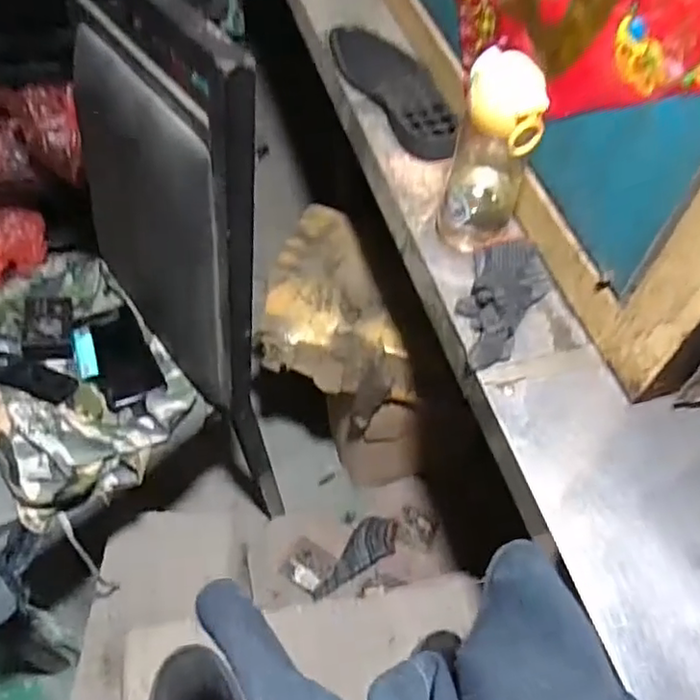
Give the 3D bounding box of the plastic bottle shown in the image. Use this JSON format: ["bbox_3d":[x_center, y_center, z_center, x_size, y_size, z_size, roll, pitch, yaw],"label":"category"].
[{"bbox_3d":[0.134,-0.177,0.621,0.073,0.209,0.065,15,57,8],"label":"plastic bottle"}]

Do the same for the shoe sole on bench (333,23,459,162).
[{"bbox_3d":[0.061,-0.350,0.833,0.091,0.033,0.289,-22,60,-16],"label":"shoe sole on bench"}]

